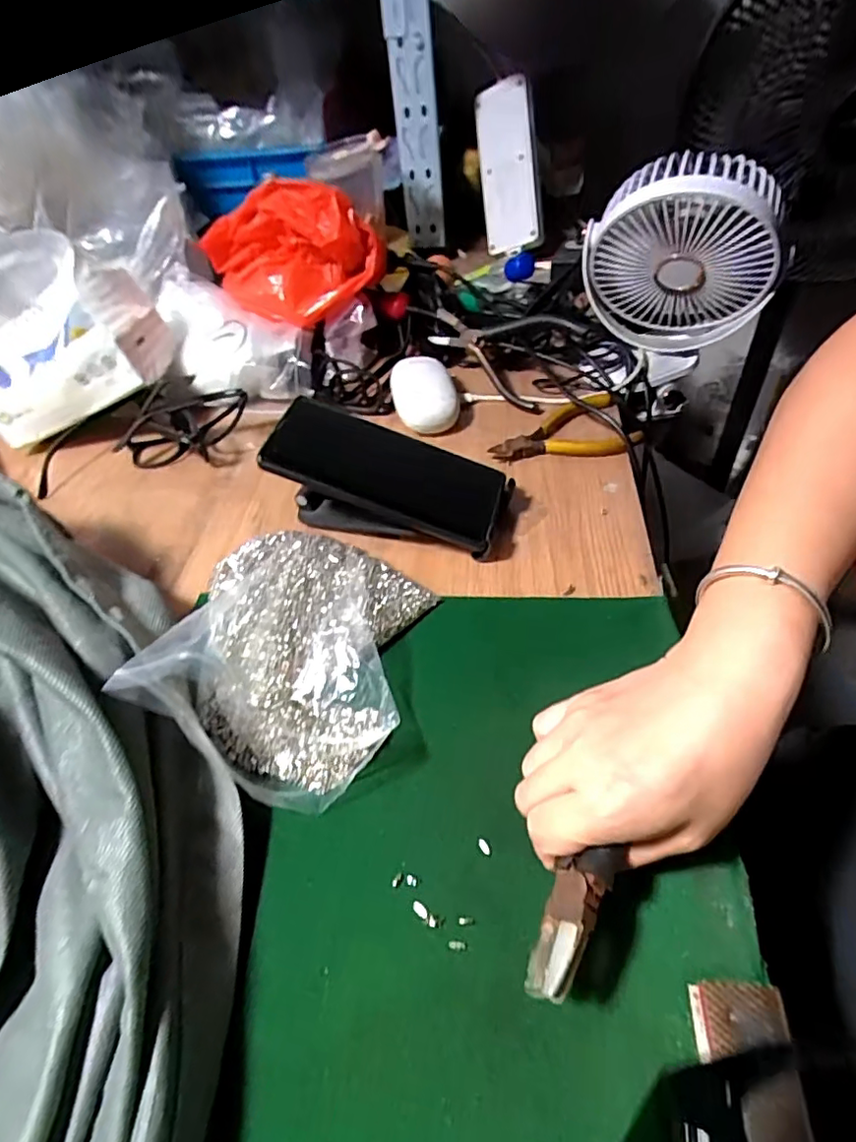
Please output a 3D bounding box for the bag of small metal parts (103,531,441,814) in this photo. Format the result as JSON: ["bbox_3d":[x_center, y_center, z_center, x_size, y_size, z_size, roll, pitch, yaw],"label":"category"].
[{"bbox_3d":[-0.079,0.046,0.341,0.136,0.037,0.153,12,50,17],"label":"bag of small metal parts"}]

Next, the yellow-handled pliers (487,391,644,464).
[{"bbox_3d":[0.109,-0.113,0.481,0.117,0.014,0.073,-16,48,-8],"label":"yellow-handled pliers"}]

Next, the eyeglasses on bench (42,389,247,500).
[{"bbox_3d":[-0.258,-0.119,0.510,0.201,0.046,0.081,-3,47,4],"label":"eyeglasses on bench"}]

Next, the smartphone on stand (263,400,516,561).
[{"bbox_3d":[-0.024,-0.064,0.410,0.157,0.075,0.078,7,49,13],"label":"smartphone on stand"}]

